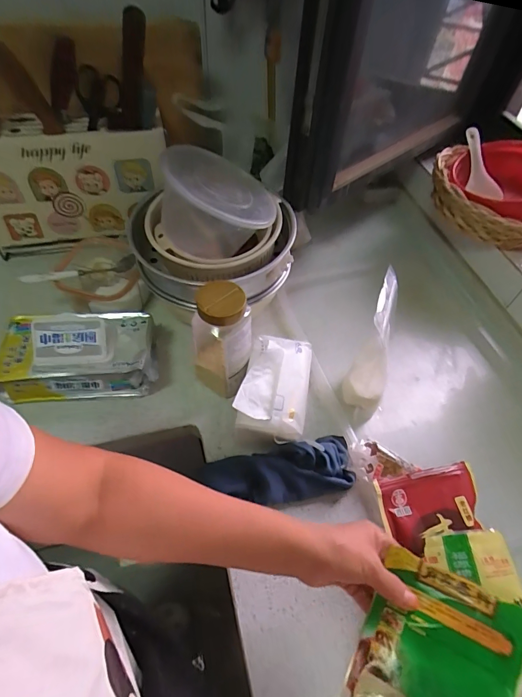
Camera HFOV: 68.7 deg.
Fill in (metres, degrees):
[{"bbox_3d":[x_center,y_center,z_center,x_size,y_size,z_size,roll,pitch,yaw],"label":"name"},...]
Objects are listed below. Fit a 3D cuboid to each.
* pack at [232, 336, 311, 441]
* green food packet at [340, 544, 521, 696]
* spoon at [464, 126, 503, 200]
[{"bbox_3d":[0.023,0.047,0.552,0.097,0.054,0.156,12,55,5],"label":"pack"},{"bbox_3d":[0.146,0.275,0.324,0.119,0.008,0.150,19,69,26],"label":"green food packet"},{"bbox_3d":[0.416,-0.350,0.731,0.069,0.018,0.141,-17,93,-15],"label":"spoon"}]

